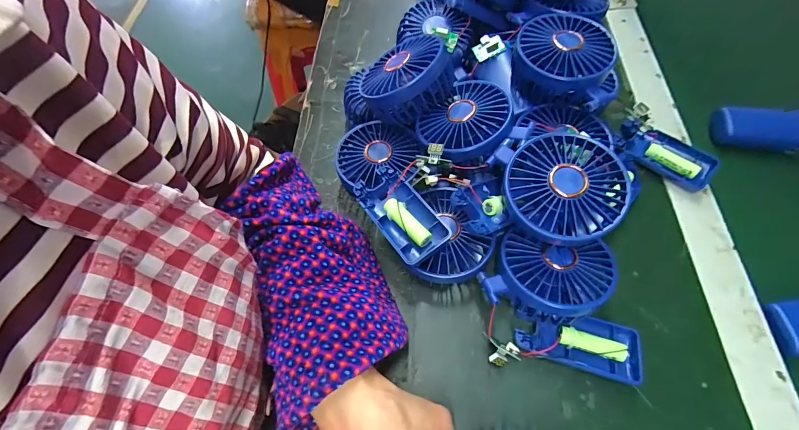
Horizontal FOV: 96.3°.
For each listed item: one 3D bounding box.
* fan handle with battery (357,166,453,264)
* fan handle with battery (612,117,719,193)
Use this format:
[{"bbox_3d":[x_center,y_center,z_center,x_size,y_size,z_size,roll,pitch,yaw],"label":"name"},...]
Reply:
[{"bbox_3d":[0.000,-0.002,0.309,0.043,0.018,0.093,-34,65,-14],"label":"fan handle with battery"},{"bbox_3d":[0.276,-0.063,0.376,0.046,0.017,0.096,-42,67,-17],"label":"fan handle with battery"}]

